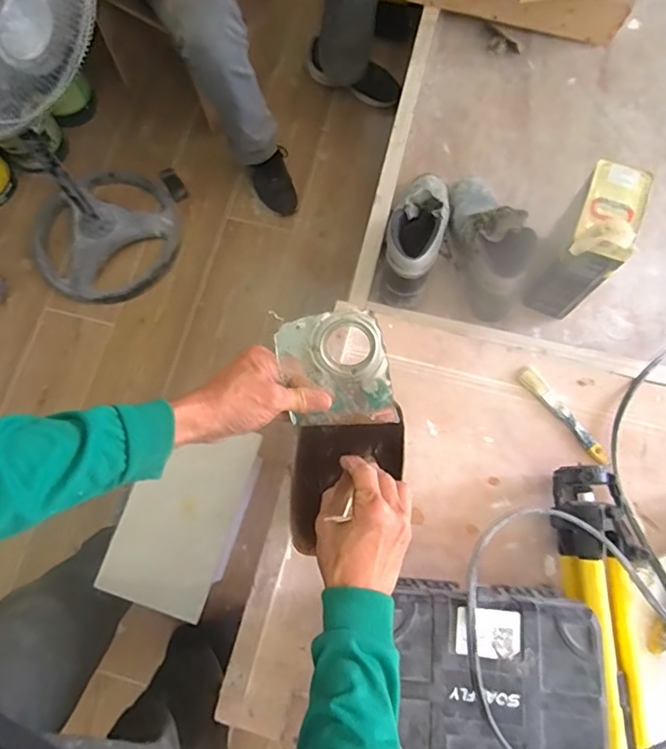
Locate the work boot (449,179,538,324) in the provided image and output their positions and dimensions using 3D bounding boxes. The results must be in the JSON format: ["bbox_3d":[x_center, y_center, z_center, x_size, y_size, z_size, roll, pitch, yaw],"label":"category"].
[{"bbox_3d":[0.283,-0.253,0.990,0.122,0.156,0.292,-9,75,-1],"label":"work boot"}]

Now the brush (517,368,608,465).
[{"bbox_3d":[0.345,0.060,0.773,0.029,0.014,0.171,-38,77,-8],"label":"brush"}]

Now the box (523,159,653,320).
[{"bbox_3d":[0.427,-0.223,0.908,0.095,0.259,0.168,23,77,8],"label":"box"}]

